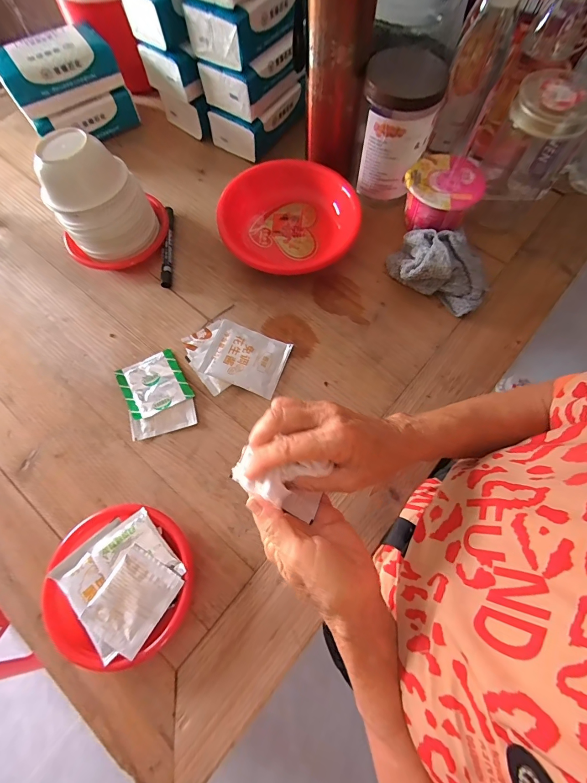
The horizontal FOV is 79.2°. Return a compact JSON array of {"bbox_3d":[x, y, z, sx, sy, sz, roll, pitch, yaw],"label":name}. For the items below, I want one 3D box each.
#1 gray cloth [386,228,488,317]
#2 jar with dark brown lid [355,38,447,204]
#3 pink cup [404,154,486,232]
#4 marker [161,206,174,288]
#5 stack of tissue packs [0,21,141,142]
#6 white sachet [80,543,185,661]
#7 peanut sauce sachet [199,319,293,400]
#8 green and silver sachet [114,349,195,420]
[{"bbox_3d":[0.196,-0.169,0.470,0.131,0.050,0.095,28,73,10],"label":"gray cloth"},{"bbox_3d":[0.132,-0.345,0.467,0.090,0.152,0.088,6,71,3],"label":"jar with dark brown lid"},{"bbox_3d":[0.201,-0.266,0.495,0.093,0.069,0.093,0,70,1],"label":"pink cup"},{"bbox_3d":[-0.178,-0.209,0.507,0.015,0.019,0.135,-2,70,0],"label":"marker"},{"bbox_3d":[-0.345,-0.460,0.546,0.156,0.112,0.086,-33,73,-10],"label":"stack of tissue packs"},{"bbox_3d":[-0.156,0.202,0.344,0.064,0.005,0.079,33,74,5],"label":"white sachet"},{"bbox_3d":[-0.058,-0.042,0.447,0.093,0.017,0.077,19,72,7],"label":"peanut sauce sachet"},{"bbox_3d":[-0.173,-0.009,0.439,0.073,0.011,0.077,-29,73,-9],"label":"green and silver sachet"}]

